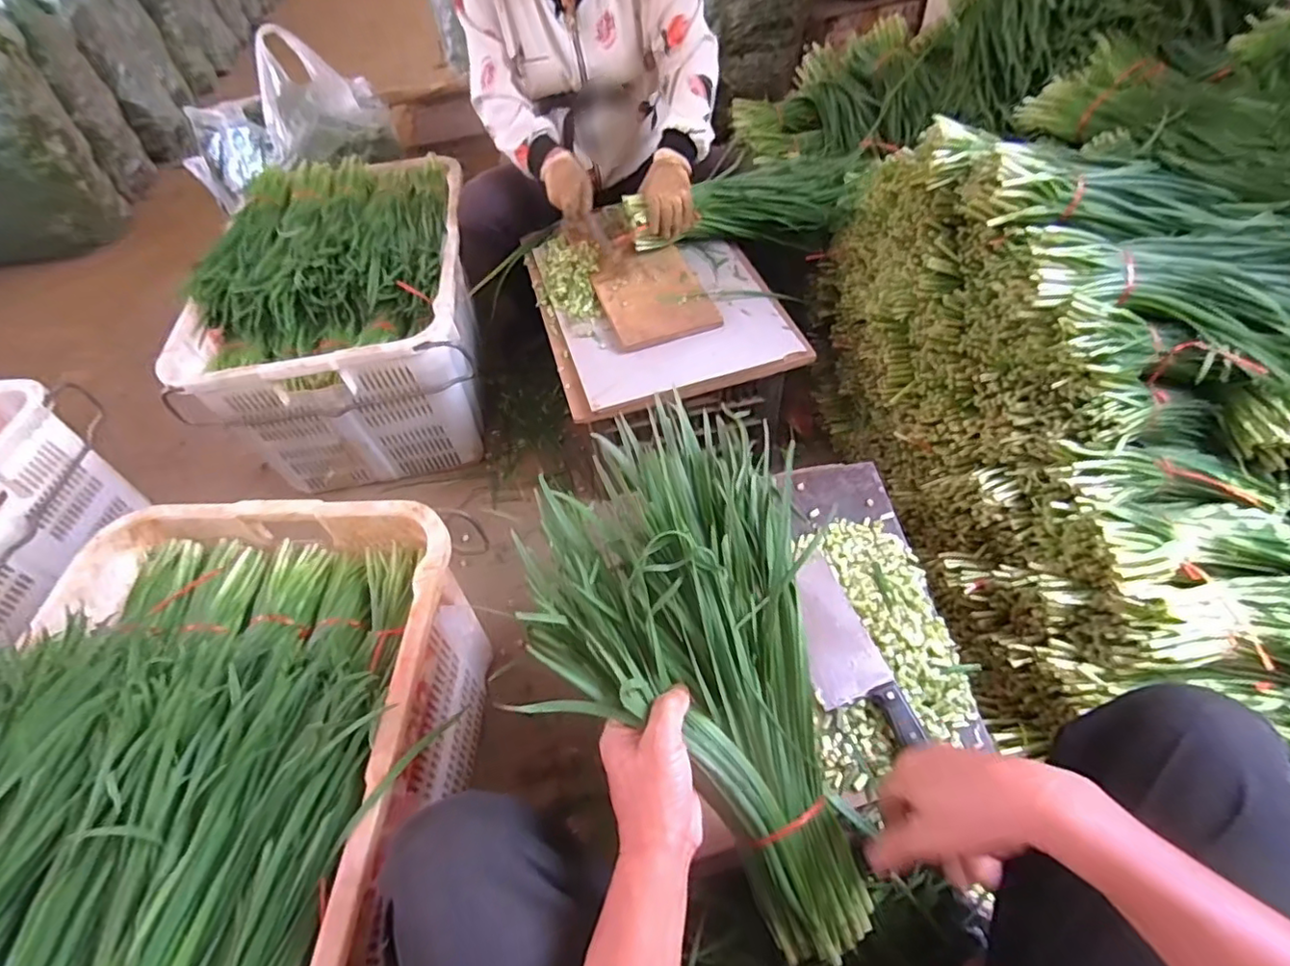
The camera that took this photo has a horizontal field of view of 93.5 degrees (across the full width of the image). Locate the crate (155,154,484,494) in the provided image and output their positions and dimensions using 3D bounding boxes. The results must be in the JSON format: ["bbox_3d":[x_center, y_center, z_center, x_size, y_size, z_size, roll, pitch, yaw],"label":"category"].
[{"bbox_3d":[-0.574,-0.337,1.250,0.454,0.368,0.623,-9,53,-1],"label":"crate"}]

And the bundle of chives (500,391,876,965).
[{"bbox_3d":[0.037,0.167,0.524,0.236,0.130,0.436,-13,84,-11],"label":"bundle of chives"}]

